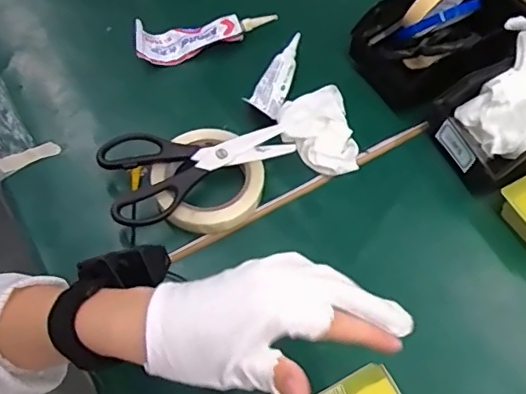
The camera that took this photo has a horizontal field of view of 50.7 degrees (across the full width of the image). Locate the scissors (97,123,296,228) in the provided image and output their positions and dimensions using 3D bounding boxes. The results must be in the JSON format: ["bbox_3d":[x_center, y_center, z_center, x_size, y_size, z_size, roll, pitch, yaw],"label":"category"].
[{"bbox_3d":[-0.073,-0.042,0.554,0.184,0.020,0.100,-30,66,-17],"label":"scissors"}]

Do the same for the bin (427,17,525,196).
[{"bbox_3d":[0.267,-0.100,0.571,0.185,0.094,0.136,-23,64,-14],"label":"bin"}]

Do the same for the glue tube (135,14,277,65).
[{"bbox_3d":[-0.068,-0.197,0.655,0.165,0.028,0.043,-17,62,-11],"label":"glue tube"}]

